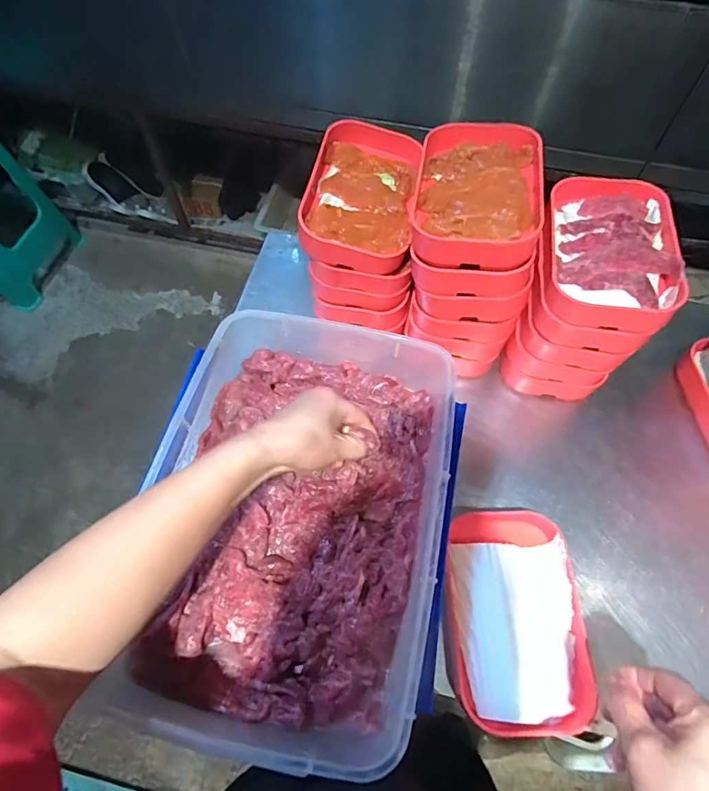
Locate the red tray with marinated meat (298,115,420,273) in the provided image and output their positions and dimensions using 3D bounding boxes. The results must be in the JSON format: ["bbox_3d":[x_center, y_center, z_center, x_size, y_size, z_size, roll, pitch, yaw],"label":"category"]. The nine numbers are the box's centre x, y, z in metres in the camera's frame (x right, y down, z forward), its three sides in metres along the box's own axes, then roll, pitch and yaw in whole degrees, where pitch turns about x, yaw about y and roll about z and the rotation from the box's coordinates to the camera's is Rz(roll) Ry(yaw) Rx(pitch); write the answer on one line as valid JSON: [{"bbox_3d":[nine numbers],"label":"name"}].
[{"bbox_3d":[0.009,-0.236,0.534,0.117,0.047,0.200,7,61,3],"label":"red tray with marinated meat"}]

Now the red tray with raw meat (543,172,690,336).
[{"bbox_3d":[0.267,-0.158,0.496,0.127,0.044,0.186,12,62,5],"label":"red tray with raw meat"}]

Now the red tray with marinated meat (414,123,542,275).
[{"bbox_3d":[0.126,-0.212,0.482,0.120,0.038,0.185,10,62,4],"label":"red tray with marinated meat"}]

